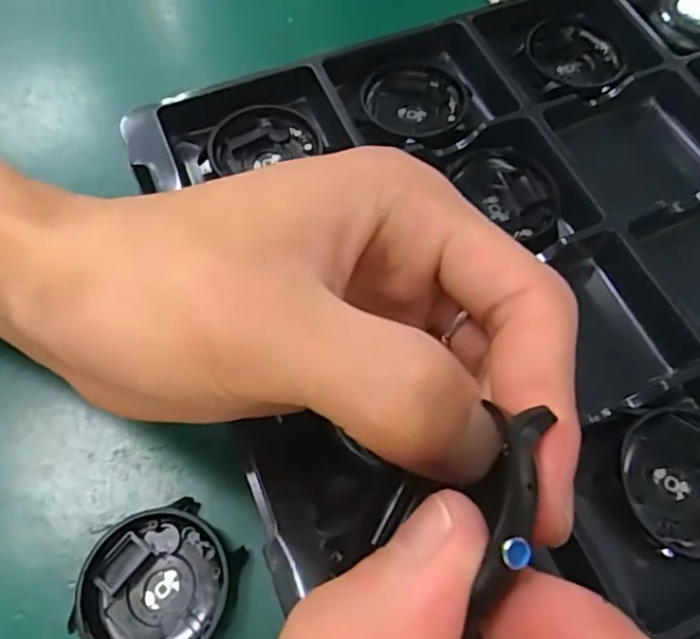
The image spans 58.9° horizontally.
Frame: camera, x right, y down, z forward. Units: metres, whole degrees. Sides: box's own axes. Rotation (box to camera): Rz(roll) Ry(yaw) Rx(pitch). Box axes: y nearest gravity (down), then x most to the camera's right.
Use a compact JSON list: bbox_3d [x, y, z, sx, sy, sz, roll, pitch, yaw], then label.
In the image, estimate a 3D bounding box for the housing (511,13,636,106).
[{"bbox_3d":[0.102,-0.117,0.278,0.048,0.013,0.041,29,68,15],"label":"housing"}]

